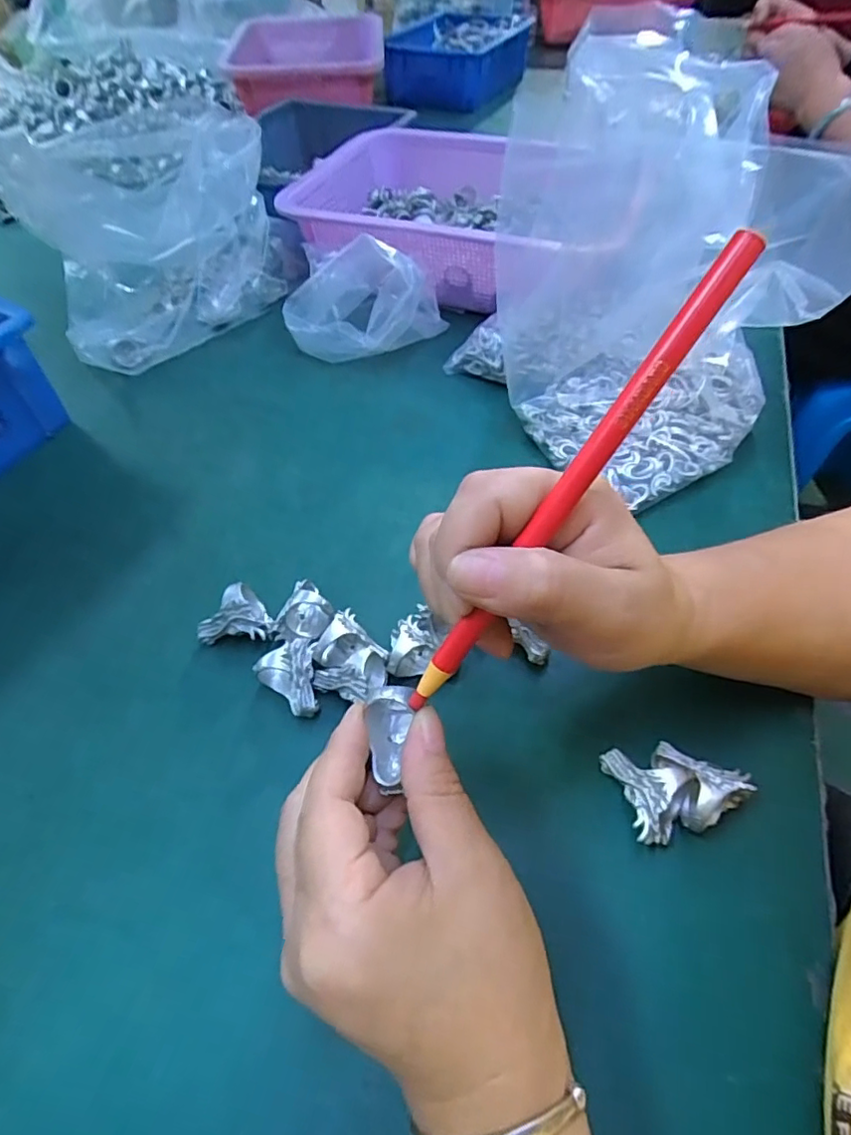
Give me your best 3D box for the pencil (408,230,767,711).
[{"bbox_3d":[0.041,-0.019,0.174,0.010,0.169,0.007,44,20,30],"label":"pencil"}]

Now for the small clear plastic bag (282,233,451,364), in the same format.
[{"bbox_3d":[-0.050,-0.228,0.473,0.126,0.080,0.092,10,53,10],"label":"small clear plastic bag"}]

